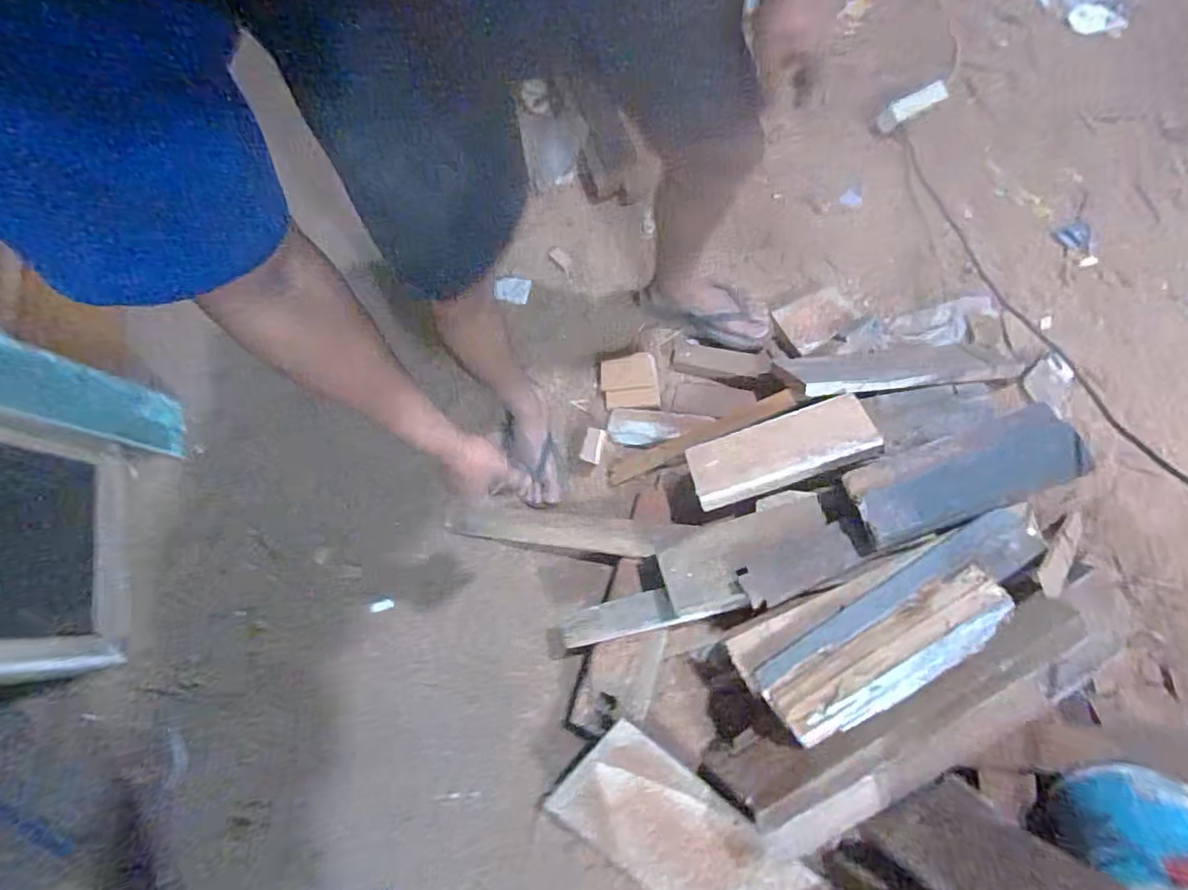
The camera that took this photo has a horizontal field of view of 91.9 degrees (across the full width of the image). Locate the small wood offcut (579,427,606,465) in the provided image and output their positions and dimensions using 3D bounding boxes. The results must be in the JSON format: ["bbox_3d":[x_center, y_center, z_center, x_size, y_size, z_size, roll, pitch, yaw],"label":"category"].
[{"bbox_3d":[-0.003,0.002,1.084,0.040,0.020,0.069,9,73,9],"label":"small wood offcut"}]

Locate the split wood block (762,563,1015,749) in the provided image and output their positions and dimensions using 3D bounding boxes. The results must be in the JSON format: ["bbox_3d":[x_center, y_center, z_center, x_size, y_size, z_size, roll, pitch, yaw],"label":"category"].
[{"bbox_3d":[0.391,0.283,0.756,0.329,0.057,0.101,-33,70,2],"label":"split wood block"}]

